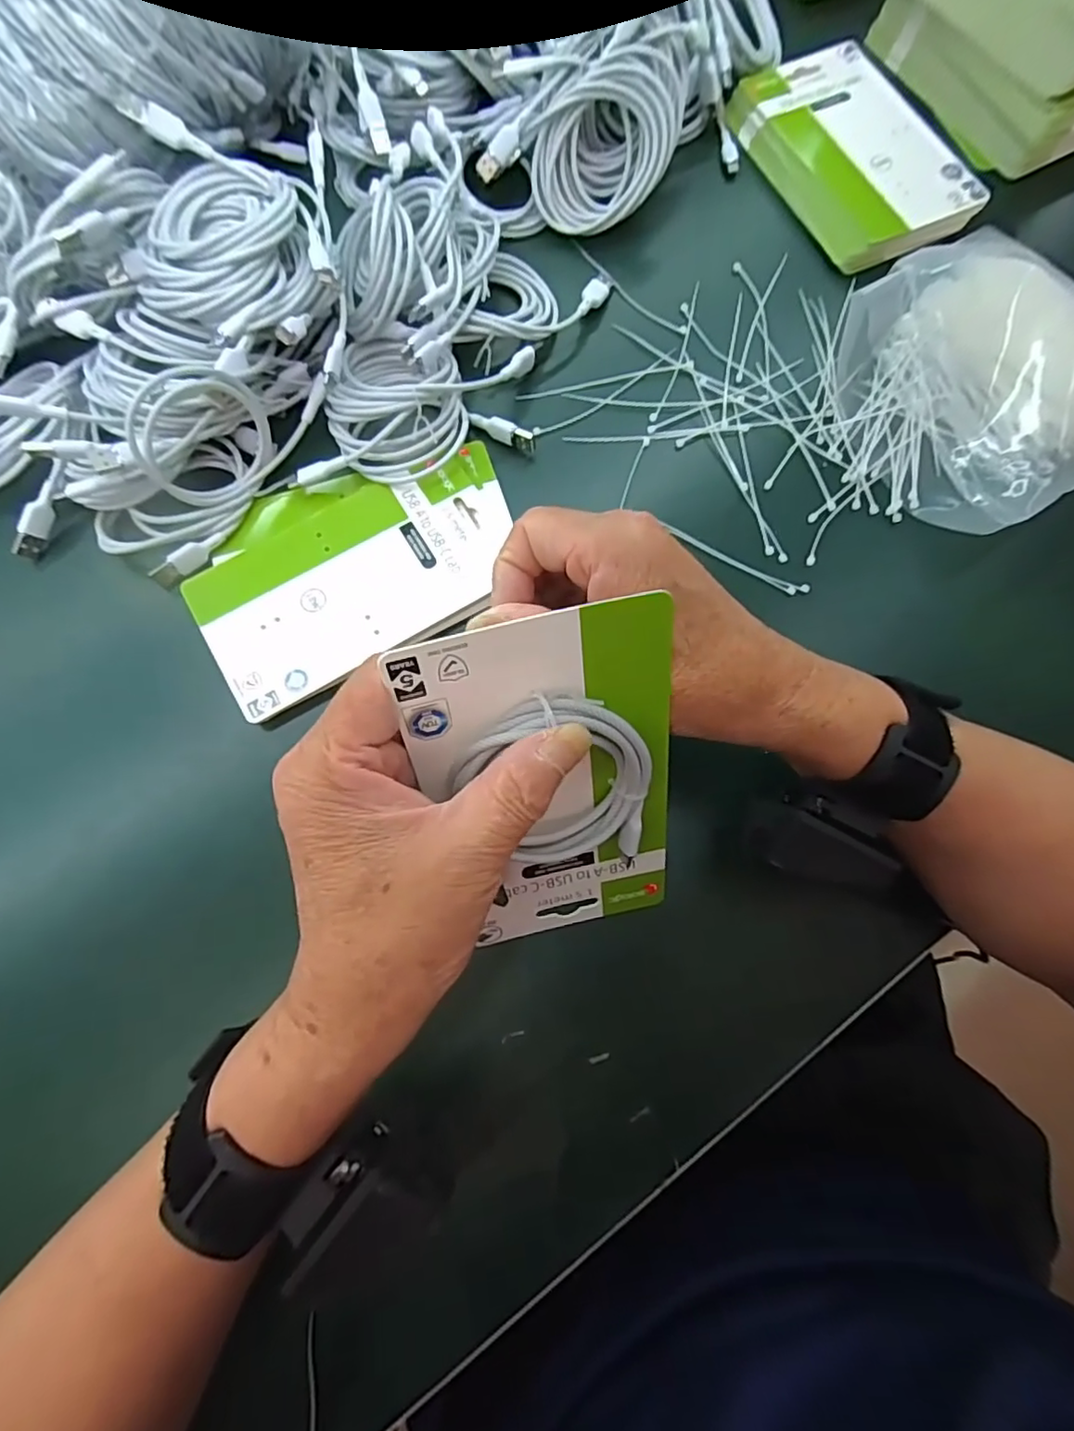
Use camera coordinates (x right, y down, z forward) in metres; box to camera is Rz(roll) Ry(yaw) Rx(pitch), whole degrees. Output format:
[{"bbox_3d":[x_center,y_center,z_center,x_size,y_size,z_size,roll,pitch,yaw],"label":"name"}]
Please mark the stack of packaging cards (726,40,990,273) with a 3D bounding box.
[{"bbox_3d":[0.229,-0.407,0.443,0.112,0.028,0.181,-27,78,-7],"label":"stack of packaging cards"}]

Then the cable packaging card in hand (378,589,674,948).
[{"bbox_3d":[0.009,0.038,0.251,0.096,0.175,0.013,-13,39,-5],"label":"cable packaging card in hand"}]

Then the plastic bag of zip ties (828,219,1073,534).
[{"bbox_3d":[0.275,-0.207,0.372,0.201,0.054,0.180,-35,79,-9],"label":"plastic bag of zip ties"}]

